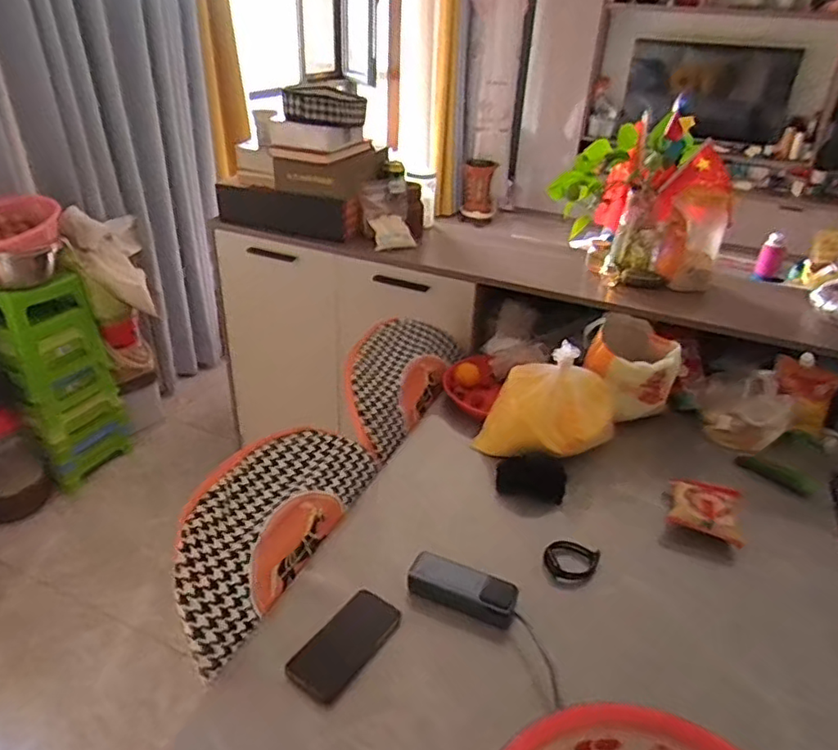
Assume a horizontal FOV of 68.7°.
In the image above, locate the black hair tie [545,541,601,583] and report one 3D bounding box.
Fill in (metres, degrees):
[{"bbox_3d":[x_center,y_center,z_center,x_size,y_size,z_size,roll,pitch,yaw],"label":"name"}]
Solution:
[{"bbox_3d":[0.243,0.297,0.986,0.080,0.009,0.080,3,31,-2],"label":"black hair tie"}]

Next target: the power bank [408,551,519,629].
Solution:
[{"bbox_3d":[0.064,0.320,0.916,0.159,0.045,0.061,14,32,17],"label":"power bank"}]

